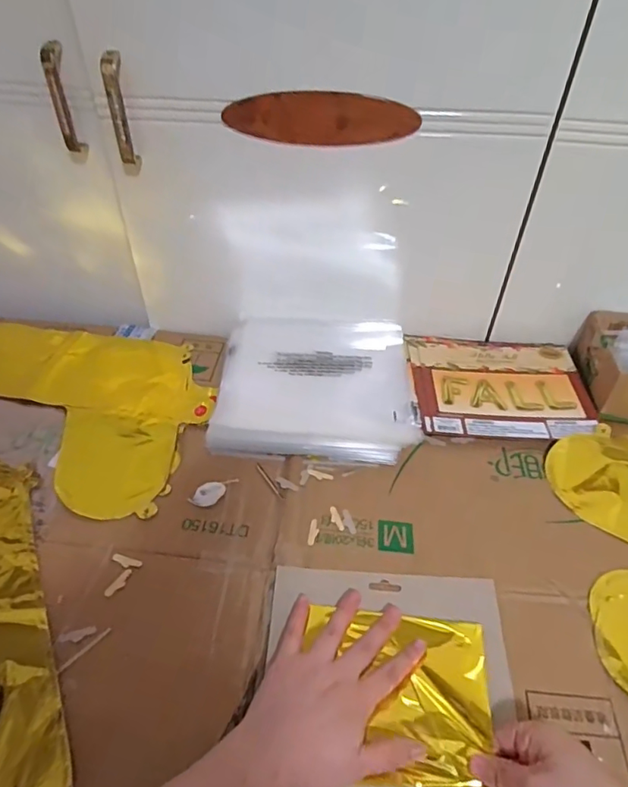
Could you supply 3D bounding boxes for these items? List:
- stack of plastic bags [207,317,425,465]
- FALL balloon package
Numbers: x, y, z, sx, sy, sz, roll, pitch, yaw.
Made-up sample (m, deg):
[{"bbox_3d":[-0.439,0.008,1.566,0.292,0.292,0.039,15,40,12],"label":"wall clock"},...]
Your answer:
[{"bbox_3d":[0.003,-0.012,0.624,0.221,0.028,0.202,3,45,1],"label":"stack of plastic bags"},{"bbox_3d":[0.219,-0.012,0.645,0.205,0.012,0.163,3,45,1],"label":"FALL balloon package"}]

